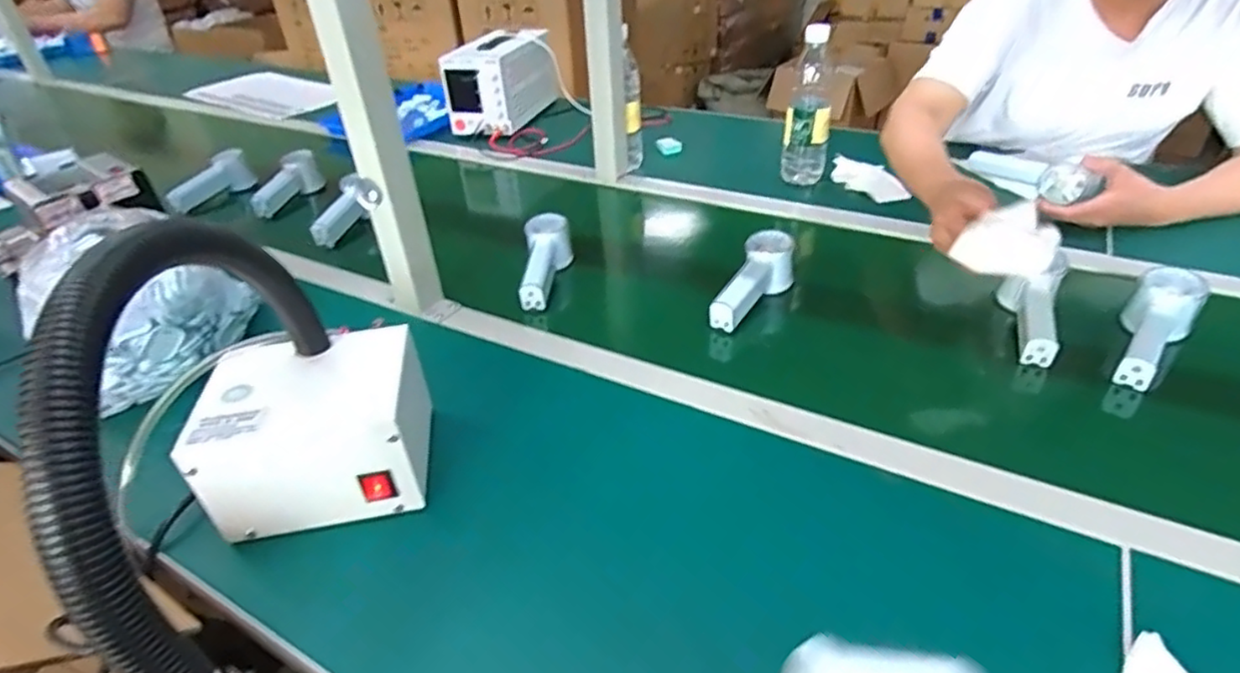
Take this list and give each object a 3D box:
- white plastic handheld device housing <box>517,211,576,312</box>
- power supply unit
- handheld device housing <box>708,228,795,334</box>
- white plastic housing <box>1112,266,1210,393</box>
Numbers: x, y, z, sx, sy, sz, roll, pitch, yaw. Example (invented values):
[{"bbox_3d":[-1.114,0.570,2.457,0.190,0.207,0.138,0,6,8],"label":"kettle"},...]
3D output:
[{"bbox_3d":[-0.093,-0.095,0.817,0.053,0.063,0.142,-2,35,3],"label":"white plastic handheld device housing"},{"bbox_3d":[-0.238,-0.514,1.351,0.137,0.159,0.263,12,38,21],"label":"power supply unit"},{"bbox_3d":[0.151,-0.064,0.758,0.058,0.057,0.148,17,40,27],"label":"handheld device housing"},{"bbox_3d":[0.528,-0.006,0.656,0.056,0.047,0.161,26,59,36],"label":"white plastic housing"}]

